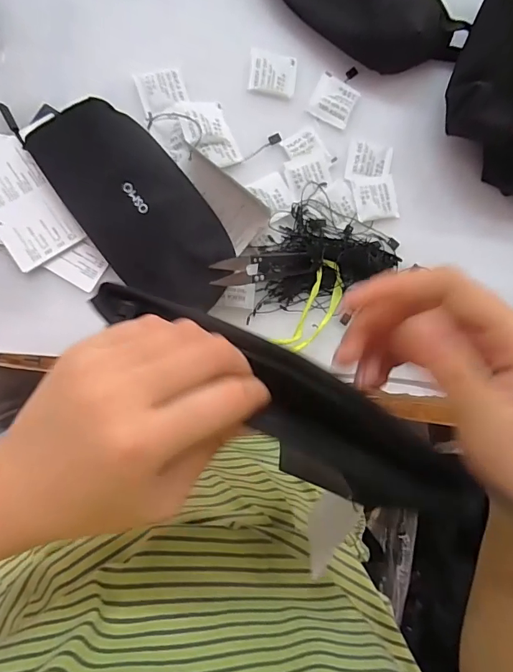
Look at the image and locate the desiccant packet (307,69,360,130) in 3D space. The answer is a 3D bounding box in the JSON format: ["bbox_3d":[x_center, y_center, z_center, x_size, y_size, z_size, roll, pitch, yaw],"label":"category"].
[{"bbox_3d":[0.071,-0.213,0.390,0.038,0.004,0.041,23,84,-6],"label":"desiccant packet"}]

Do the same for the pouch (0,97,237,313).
[{"bbox_3d":[-0.095,-0.102,0.340,0.089,0.045,0.191,-42,92,-8],"label":"pouch"}]

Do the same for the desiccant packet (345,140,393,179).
[{"bbox_3d":[0.102,-0.155,0.390,0.040,0.009,0.034,9,85,-7],"label":"desiccant packet"}]

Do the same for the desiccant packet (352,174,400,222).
[{"bbox_3d":[0.108,-0.124,0.388,0.042,0.004,0.039,-10,88,-8],"label":"desiccant packet"}]

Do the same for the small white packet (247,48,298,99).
[{"bbox_3d":[0.015,-0.233,0.383,0.041,0.005,0.040,7,85,-7],"label":"small white packet"}]

